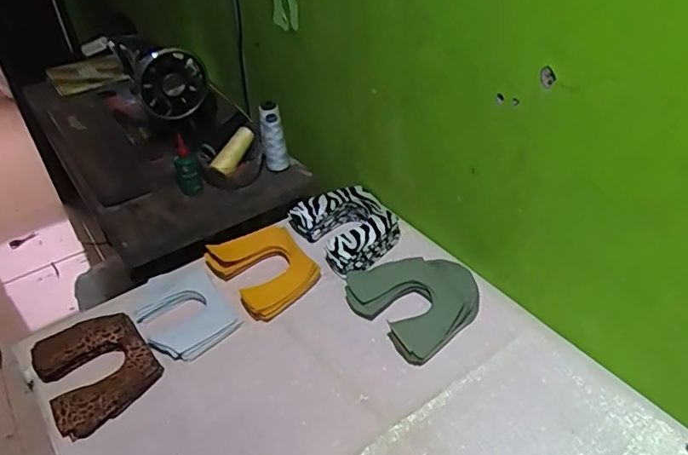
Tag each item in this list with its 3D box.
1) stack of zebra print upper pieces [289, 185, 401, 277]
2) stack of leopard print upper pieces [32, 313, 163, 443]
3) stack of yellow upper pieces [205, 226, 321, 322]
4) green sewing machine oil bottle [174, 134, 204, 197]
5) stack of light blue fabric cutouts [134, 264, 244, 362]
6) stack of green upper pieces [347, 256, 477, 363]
[{"bbox_3d":[0.007,-0.005,0.908,0.137,0.045,0.156,-26,44,-25],"label":"stack of zebra print upper pieces"},{"bbox_3d":[-0.330,0.181,0.735,0.130,0.030,0.161,-30,46,-29],"label":"stack of leopard print upper pieces"},{"bbox_3d":[-0.124,0.055,0.852,0.130,0.045,0.159,-31,46,-30],"label":"stack of yellow upper pieces"},{"bbox_3d":[-0.292,-0.115,1.032,0.040,0.113,0.031,-19,41,-17],"label":"green sewing machine oil bottle"},{"bbox_3d":[-0.233,0.119,0.805,0.116,0.030,0.156,-26,44,-24],"label":"stack of light blue fabric cutouts"},{"bbox_3d":[0.105,0.098,0.807,0.164,0.021,0.177,-27,44,-26],"label":"stack of green upper pieces"}]

